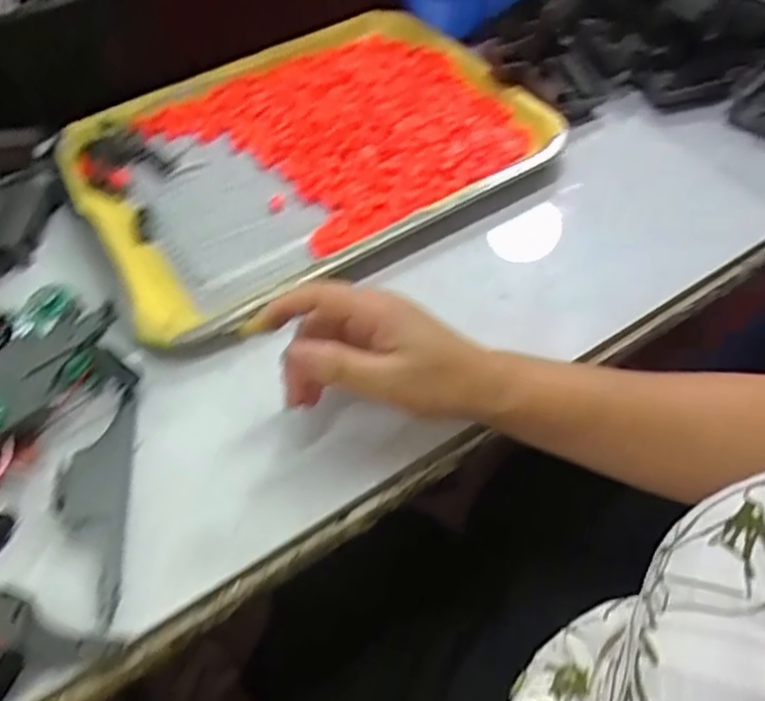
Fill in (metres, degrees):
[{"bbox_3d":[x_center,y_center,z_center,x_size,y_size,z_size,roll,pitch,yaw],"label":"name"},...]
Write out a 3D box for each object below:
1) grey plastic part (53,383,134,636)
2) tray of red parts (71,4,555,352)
[{"bbox_3d":[-0.158,0.082,0.353,0.036,0.015,0.124,-8,55,-3],"label":"grey plastic part"},{"bbox_3d":[-0.058,-0.162,0.507,0.335,0.031,0.272,-30,59,-17],"label":"tray of red parts"}]

